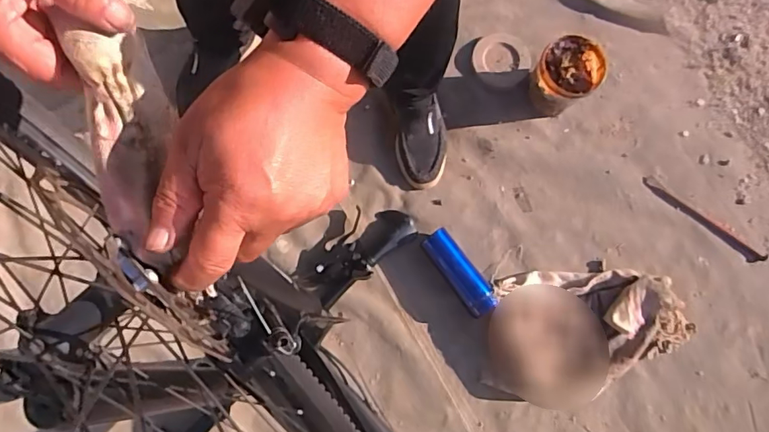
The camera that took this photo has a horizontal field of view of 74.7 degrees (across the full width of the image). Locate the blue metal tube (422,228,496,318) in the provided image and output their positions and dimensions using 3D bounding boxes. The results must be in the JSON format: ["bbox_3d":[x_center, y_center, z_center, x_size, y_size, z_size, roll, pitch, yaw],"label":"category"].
[{"bbox_3d":[0.142,0.106,0.957,0.059,0.049,0.176,-32,82,-9],"label":"blue metal tube"}]

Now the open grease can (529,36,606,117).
[{"bbox_3d":[0.361,-0.276,1.027,0.130,0.126,0.119,1,78,-3],"label":"open grease can"}]

